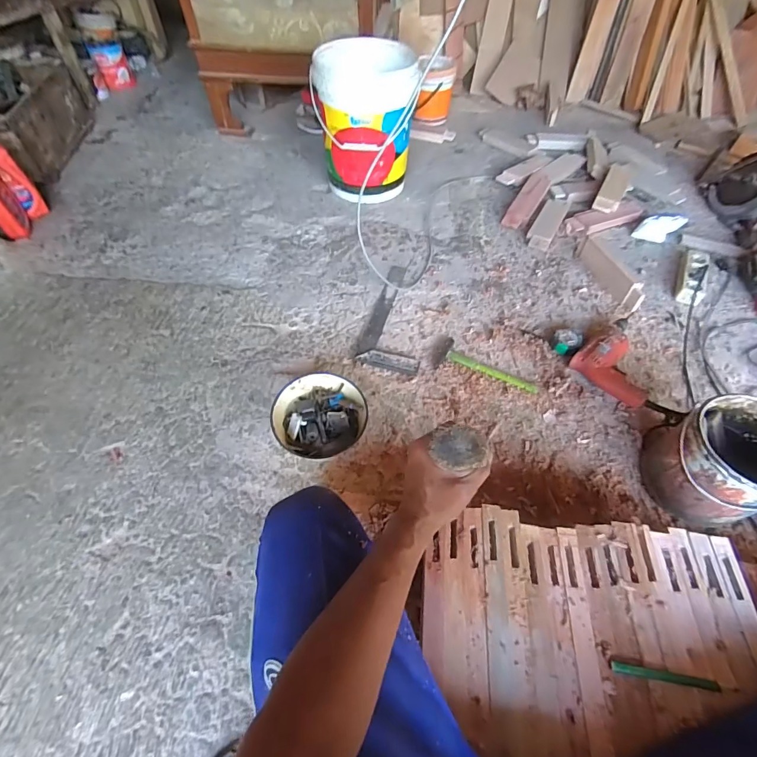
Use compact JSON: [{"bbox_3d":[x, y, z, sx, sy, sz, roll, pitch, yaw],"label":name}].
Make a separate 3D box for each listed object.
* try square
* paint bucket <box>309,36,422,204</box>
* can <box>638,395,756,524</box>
[{"bbox_3d":[0.054,-0.171,1.030,0.153,0.012,0.357,11,56,8],"label":"try square"},{"bbox_3d":[-0.039,-0.802,1.267,0.298,0.366,0.298,0,55,0],"label":"paint bucket"},{"bbox_3d":[0.605,0.145,0.715,0.179,0.179,0.186,-25,59,-17],"label":"can"}]

